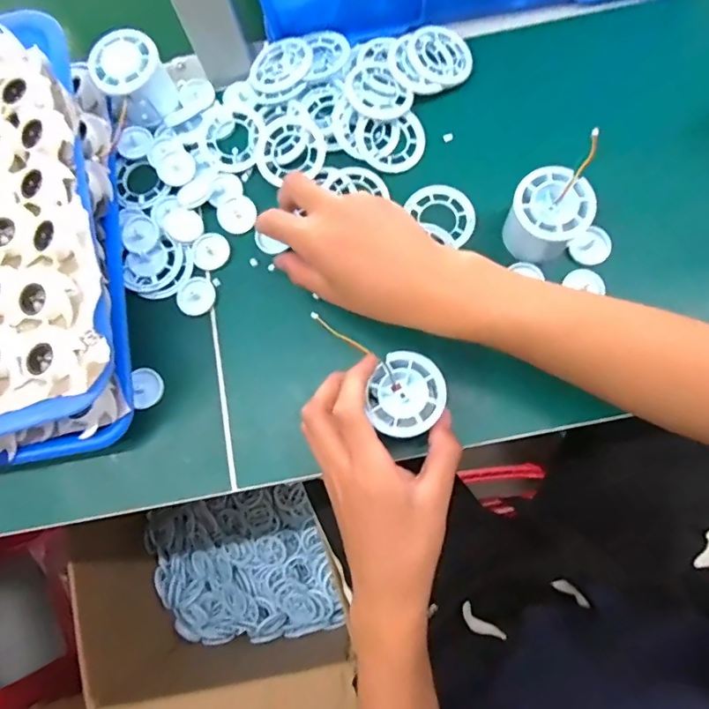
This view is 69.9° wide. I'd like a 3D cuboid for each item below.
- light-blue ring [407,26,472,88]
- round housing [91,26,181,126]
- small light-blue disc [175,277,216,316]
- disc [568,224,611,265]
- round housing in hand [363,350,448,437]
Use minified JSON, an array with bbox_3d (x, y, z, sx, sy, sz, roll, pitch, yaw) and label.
[{"bbox_3d":[0.073,-0.255,0.434,0.054,0.006,0.055,3,78,-13],"label":"light-blue ring"},{"bbox_3d":[-0.183,-0.230,0.424,0.054,0.044,0.051,0,79,0],"label":"round housing"},{"bbox_3d":[-0.129,-0.049,0.411,0.031,0.007,0.030,-1,77,4],"label":"small light-blue disc"},{"bbox_3d":[0.188,-0.085,0.402,0.028,0.010,0.028,0,79,0],"label":"disc"},{"bbox_3d":[0.035,0.028,0.344,0.049,0.017,0.055,32,80,6],"label":"round housing in hand"}]

